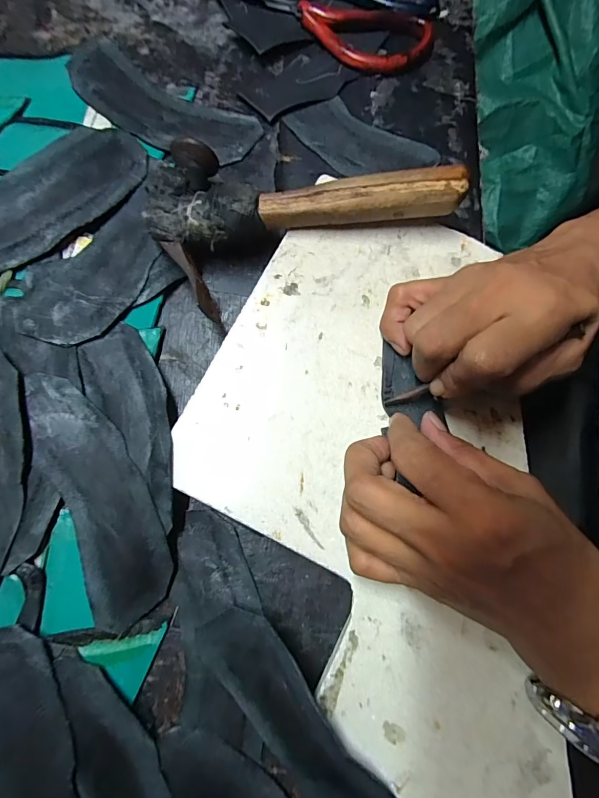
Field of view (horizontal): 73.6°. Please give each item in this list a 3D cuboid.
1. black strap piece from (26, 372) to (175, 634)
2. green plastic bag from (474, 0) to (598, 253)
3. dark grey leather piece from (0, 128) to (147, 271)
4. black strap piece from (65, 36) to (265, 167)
[{"bbox_3d":[-0.112,0.052,0.230,0.050,0.021,0.143,-23,79,-5],"label":"black strap piece"},{"bbox_3d":[0.444,-0.637,0.744,0.312,0.091,0.616,-22,118,-5],"label":"green plastic bag"},{"bbox_3d":[-0.171,-0.130,0.258,0.156,0.009,0.069,-39,84,-16],"label":"dark grey leather piece"},{"bbox_3d":[-0.103,-0.215,0.294,0.144,0.004,0.057,30,77,1],"label":"black strap piece"}]

